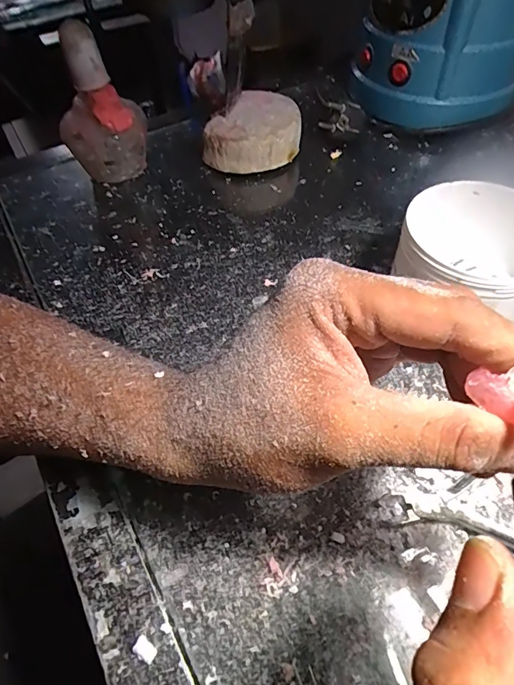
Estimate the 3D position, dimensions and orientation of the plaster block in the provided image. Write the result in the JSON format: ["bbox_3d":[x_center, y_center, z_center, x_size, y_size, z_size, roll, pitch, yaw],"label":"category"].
[{"bbox_3d":[-0.003,-0.195,0.419,0.084,0.047,0.069,7,54,8],"label":"plaster block"}]

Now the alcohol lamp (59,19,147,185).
[{"bbox_3d":[-0.138,-0.203,0.390,0.074,0.121,0.062,-19,54,-11],"label":"alcohol lamp"}]

